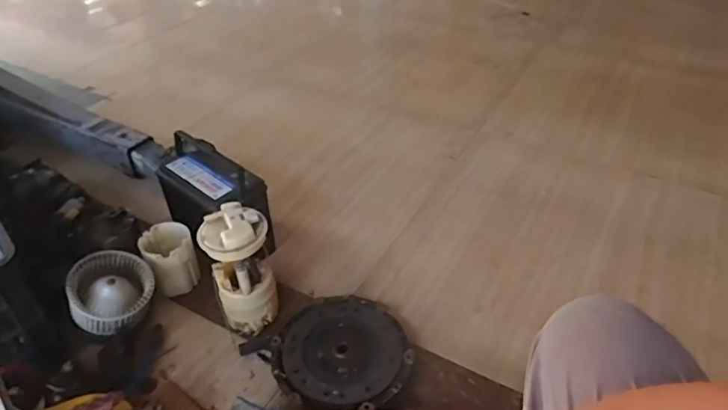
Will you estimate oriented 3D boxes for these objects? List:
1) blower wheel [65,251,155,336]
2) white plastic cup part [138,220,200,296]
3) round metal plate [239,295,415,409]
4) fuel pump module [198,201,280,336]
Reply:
[{"bbox_3d":[-0.476,0.162,0.985,0.150,0.067,0.149,39,42,-9],"label":"blower wheel"},{"bbox_3d":[-0.402,0.109,1.092,0.094,0.097,0.114,-21,44,-23],"label":"white plastic cup part"},{"bbox_3d":[-0.043,0.271,0.961,0.238,0.057,0.249,0,40,0],"label":"round metal plate"},{"bbox_3d":[-0.229,0.121,0.983,0.115,0.229,0.113,-14,41,-15],"label":"fuel pump module"}]

